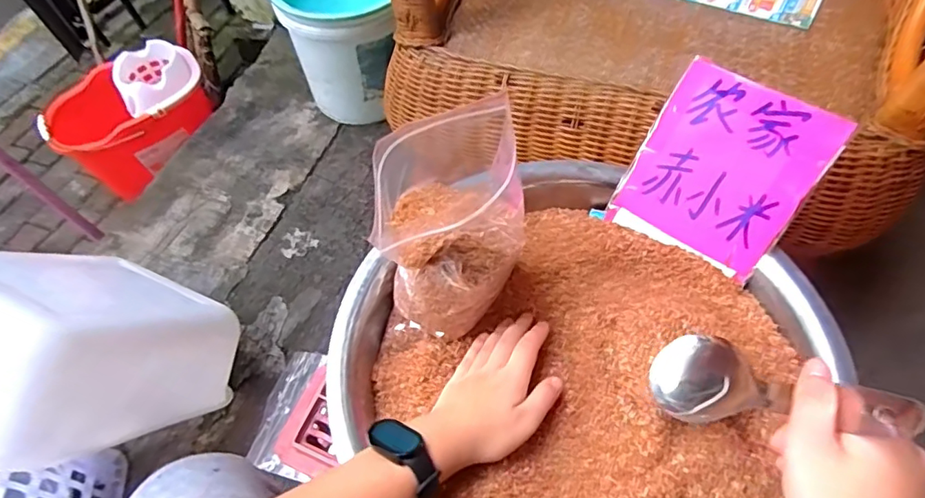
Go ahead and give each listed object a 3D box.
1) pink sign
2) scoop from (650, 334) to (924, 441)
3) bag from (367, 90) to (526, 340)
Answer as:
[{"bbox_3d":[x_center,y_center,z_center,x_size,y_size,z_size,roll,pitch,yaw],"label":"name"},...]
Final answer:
[{"bbox_3d":[0.238,-0.070,0.500,0.146,0.165,0.006,36,23,23],"label":"pink sign"},{"bbox_3d":[0.194,0.095,0.359,0.063,0.196,0.032,-35,99,-20],"label":"scoop"},{"bbox_3d":[-0.010,-0.020,0.444,0.116,0.188,0.124,-6,55,-3],"label":"bag"}]

